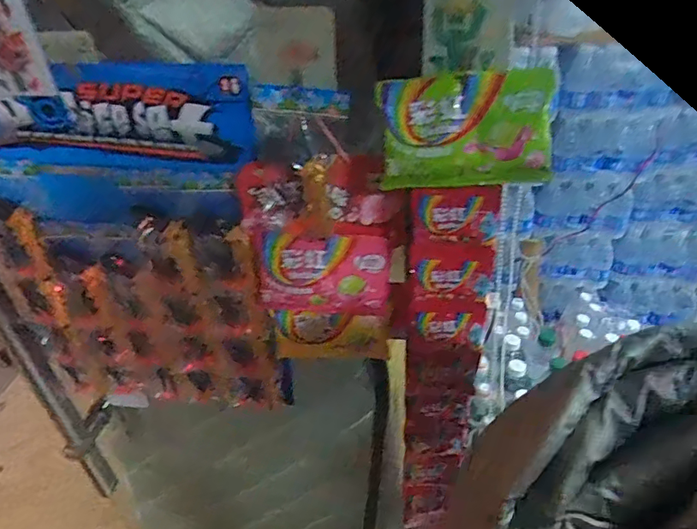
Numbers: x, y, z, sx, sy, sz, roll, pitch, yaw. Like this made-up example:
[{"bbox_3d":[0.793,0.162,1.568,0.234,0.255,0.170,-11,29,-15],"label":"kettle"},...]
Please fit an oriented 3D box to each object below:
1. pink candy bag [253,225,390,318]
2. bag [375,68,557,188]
[{"bbox_3d":[-0.031,0.010,0.609,0.157,0.108,0.024,-1,36,4],"label":"pink candy bag"},{"bbox_3d":[0.116,-0.133,0.492,0.167,0.091,0.064,-2,36,3],"label":"bag"}]

